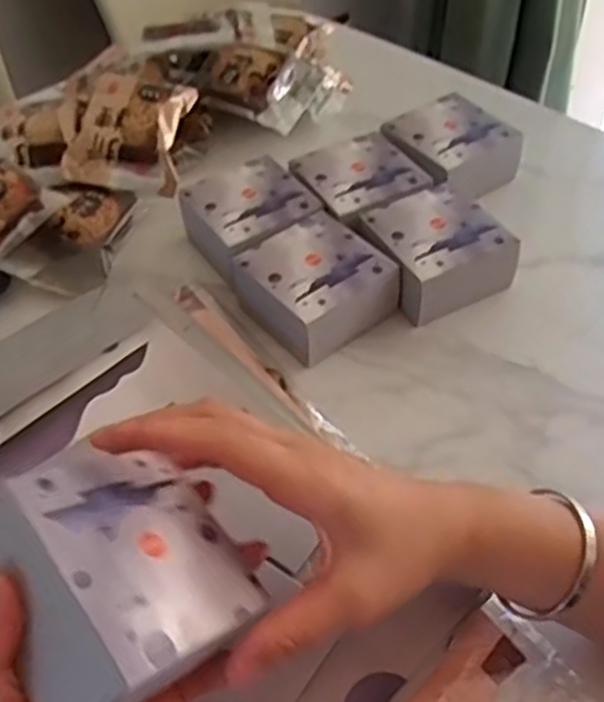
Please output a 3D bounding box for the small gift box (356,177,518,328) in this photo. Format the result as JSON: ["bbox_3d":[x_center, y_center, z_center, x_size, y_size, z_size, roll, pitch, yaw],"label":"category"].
[{"bbox_3d":[0.105,-0.077,0.576,0.094,0.042,0.096,-22,52,-15],"label":"small gift box"}]

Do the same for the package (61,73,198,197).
[{"bbox_3d":[-0.149,-0.195,0.663,0.095,0.053,0.112,2,49,5],"label":"package"}]

